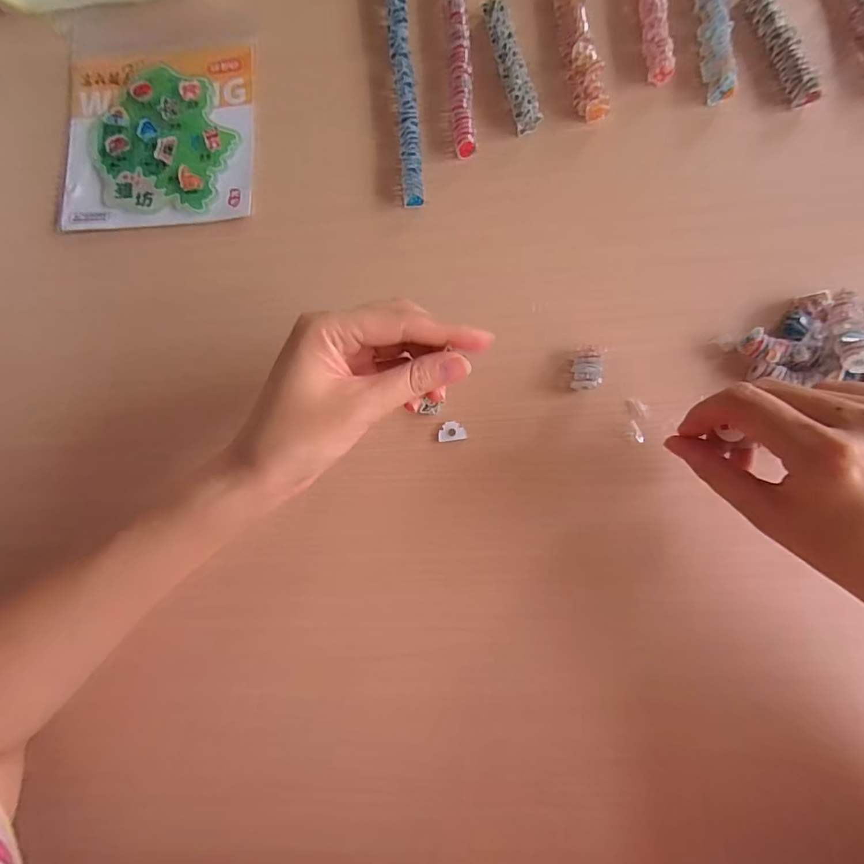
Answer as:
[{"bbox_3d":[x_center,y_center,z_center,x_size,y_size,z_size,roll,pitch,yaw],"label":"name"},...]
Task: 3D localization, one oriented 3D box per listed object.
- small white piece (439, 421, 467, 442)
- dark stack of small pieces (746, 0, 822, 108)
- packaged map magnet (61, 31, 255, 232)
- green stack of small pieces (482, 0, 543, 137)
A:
[{"bbox_3d":[0.013,-0.001,0.289,0.017,0.004,0.012,-6,85,3],"label":"small white piece"},{"bbox_3d":[0.230,-0.256,0.302,0.014,0.016,0.091,-20,85,1],"label":"dark stack of small pieces"},{"bbox_3d":[-0.193,-0.216,0.325,0.133,0.005,0.142,-2,85,3],"label":"packaged map magnet"},{"bbox_3d":[0.053,-0.247,0.309,0.017,0.013,0.094,-15,85,2],"label":"green stack of small pieces"}]

